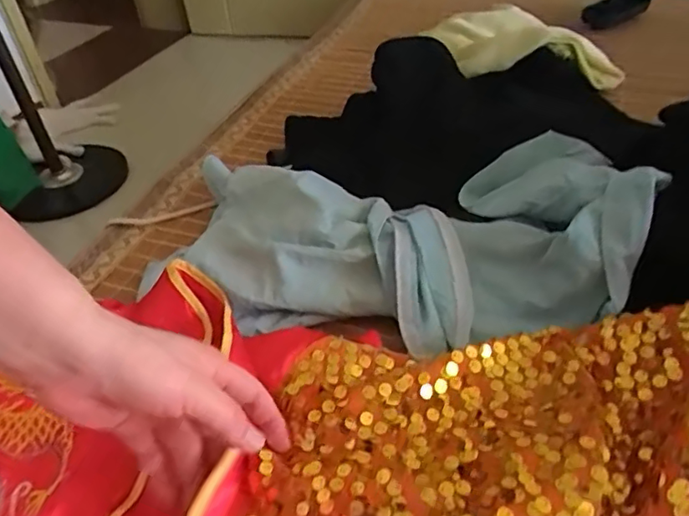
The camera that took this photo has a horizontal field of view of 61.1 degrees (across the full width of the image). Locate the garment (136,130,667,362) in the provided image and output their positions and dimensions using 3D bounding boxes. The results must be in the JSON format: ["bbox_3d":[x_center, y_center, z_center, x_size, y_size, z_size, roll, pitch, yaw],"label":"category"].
[{"bbox_3d":[0.030,-0.025,0.512,0.409,0.114,0.215,4,42,11],"label":"garment"}]

